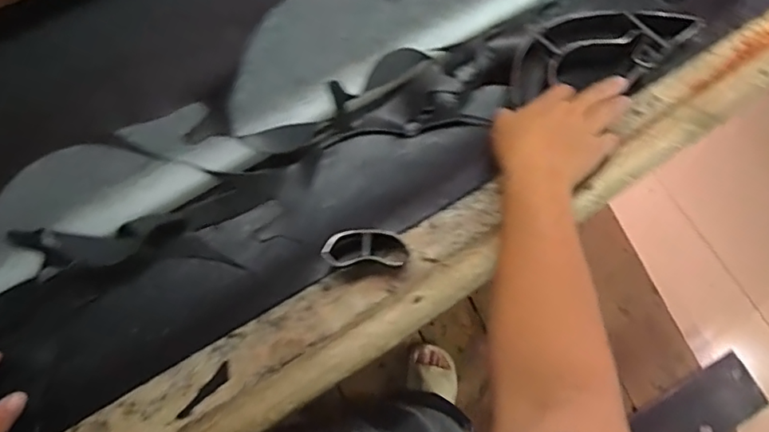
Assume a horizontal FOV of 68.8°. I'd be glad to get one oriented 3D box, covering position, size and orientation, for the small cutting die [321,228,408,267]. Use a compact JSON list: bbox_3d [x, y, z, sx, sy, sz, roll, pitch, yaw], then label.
[{"bbox_3d":[-0.018,0.031,0.533,0.079,0.036,0.034,0,75,1],"label":"small cutting die"}]

